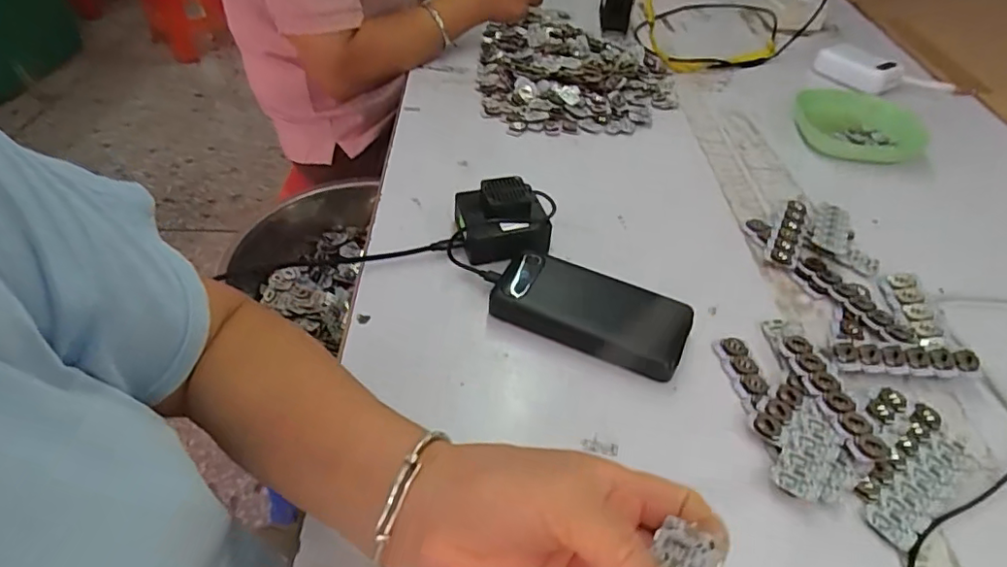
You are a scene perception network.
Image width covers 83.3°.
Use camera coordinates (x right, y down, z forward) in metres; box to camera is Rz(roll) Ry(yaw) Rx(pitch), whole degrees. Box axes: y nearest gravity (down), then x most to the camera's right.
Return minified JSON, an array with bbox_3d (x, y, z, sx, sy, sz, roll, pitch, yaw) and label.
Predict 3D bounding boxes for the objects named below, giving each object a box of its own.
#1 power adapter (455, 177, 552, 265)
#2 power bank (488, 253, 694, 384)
[{"bbox_3d":[0.002,-0.056,0.520,0.087,0.047,0.078,-3,45,-8],"label":"power adapter"},{"bbox_3d":[0.071,0.023,0.467,0.155,0.025,0.071,20,46,14],"label":"power bank"}]

